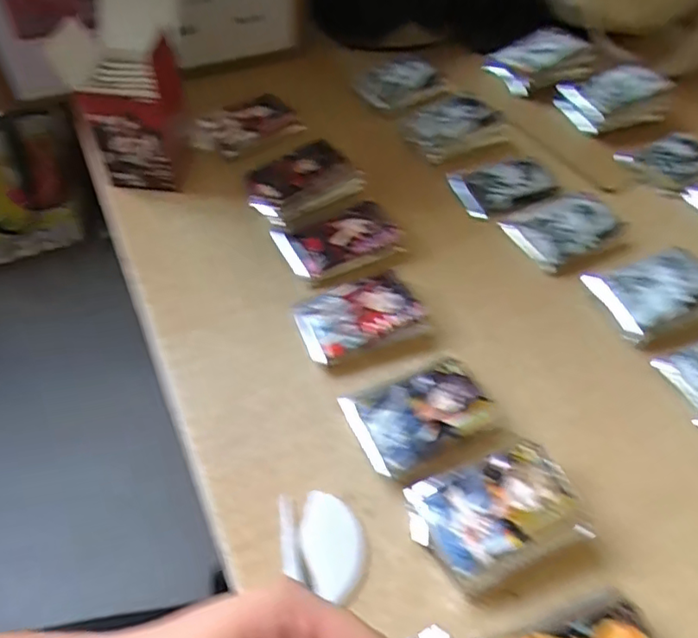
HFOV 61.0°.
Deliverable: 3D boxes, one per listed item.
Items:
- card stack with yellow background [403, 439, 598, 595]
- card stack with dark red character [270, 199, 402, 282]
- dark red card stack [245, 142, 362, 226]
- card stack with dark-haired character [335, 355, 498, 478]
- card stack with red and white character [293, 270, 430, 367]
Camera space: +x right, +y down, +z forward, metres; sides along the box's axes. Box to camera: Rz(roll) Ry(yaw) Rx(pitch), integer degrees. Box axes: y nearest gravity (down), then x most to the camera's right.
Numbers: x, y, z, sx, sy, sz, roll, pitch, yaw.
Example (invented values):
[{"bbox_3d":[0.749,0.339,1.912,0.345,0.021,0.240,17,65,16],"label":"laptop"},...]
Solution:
[{"bbox_3d":[0.090,0.119,0.364,0.093,0.031,0.067,-16,56,-13],"label":"card stack with yellow background"},{"bbox_3d":[-0.010,-0.067,0.486,0.094,0.014,0.060,-21,57,-17],"label":"card stack with dark red character"},{"bbox_3d":[-0.041,-0.120,0.515,0.093,0.021,0.057,-29,60,-21],"label":"dark red card stack"},{"bbox_3d":[0.049,0.064,0.407,0.093,0.018,0.063,-20,57,-16],"label":"card stack with dark-haired character"},{"bbox_3d":[0.008,-0.002,0.448,0.093,0.013,0.059,-17,56,-14],"label":"card stack with red and white character"}]

